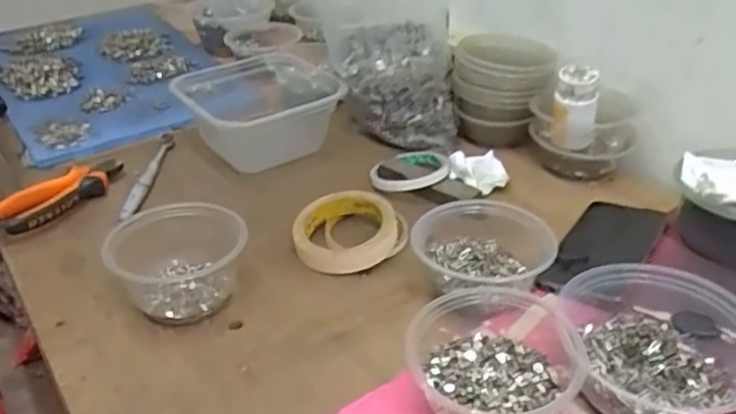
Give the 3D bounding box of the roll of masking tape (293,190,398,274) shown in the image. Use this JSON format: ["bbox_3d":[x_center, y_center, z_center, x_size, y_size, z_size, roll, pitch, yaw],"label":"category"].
[{"bbox_3d":[-0.021,0.023,0.636,0.097,0.032,0.094,-2,34,1],"label":"roll of masking tape"}]

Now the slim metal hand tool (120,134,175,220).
[{"bbox_3d":[-0.248,-0.038,0.741,0.018,0.019,0.169,-1,34,4],"label":"slim metal hand tool"}]

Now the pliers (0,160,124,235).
[{"bbox_3d":[-0.325,-0.014,0.701,0.056,0.032,0.141,17,38,27],"label":"pliers"}]

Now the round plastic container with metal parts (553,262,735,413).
[{"bbox_3d":[0.214,0.095,0.469,0.135,0.062,0.149,-3,34,0],"label":"round plastic container with metal parts"}]

